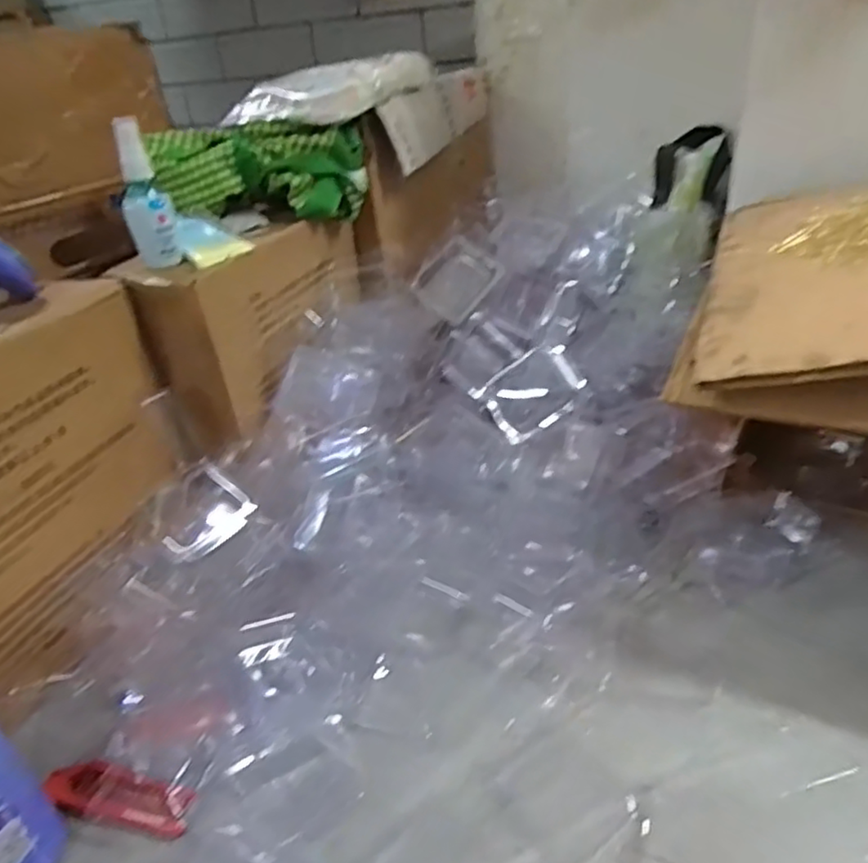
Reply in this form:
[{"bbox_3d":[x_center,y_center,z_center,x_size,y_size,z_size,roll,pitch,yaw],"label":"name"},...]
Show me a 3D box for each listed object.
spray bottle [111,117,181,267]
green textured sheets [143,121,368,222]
[{"bbox_3d":[-0.242,-0.196,0.547,0.037,0.116,0.048,-17,34,-18],"label":"spray bottle"},{"bbox_3d":[-0.173,-0.262,0.667,0.206,0.086,0.069,-13,33,-11],"label":"green textured sheets"}]

